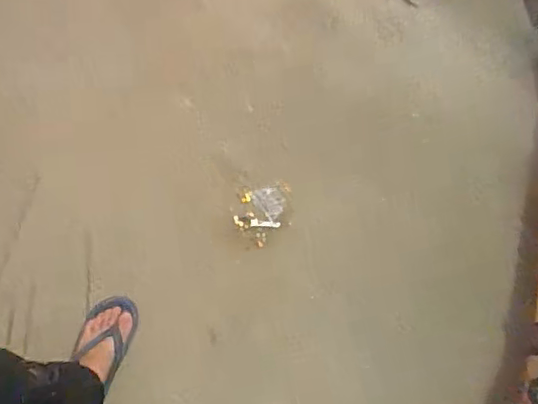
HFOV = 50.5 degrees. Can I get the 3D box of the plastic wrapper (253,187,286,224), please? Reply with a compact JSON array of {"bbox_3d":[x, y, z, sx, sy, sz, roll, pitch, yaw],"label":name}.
[{"bbox_3d":[0.006,-0.001,1.320,0.067,0.015,0.081,-36,80,-12],"label":"plastic wrapper"}]

